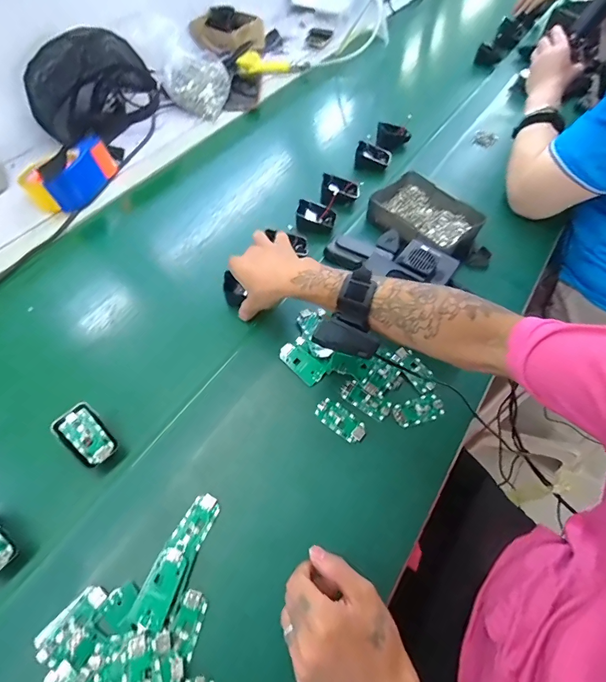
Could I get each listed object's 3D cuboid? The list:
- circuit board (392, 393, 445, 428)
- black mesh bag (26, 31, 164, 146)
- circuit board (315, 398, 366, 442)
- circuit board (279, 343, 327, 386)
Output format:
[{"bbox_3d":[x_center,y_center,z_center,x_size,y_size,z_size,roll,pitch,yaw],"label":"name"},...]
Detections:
[{"bbox_3d":[0.143,0.085,0.466,0.063,0.004,0.031,-18,58,-11],"label":"circuit board"},{"bbox_3d":[-0.432,-0.528,0.773,0.230,0.162,0.121,-23,59,-13],"label":"black mesh bag"},{"bbox_3d":[0.046,0.095,0.455,0.063,0.005,0.032,33,63,20],"label":"circuit board"},{"bbox_3d":[-0.002,0.028,0.493,0.065,0.006,0.032,37,65,22],"label":"circuit board"}]

